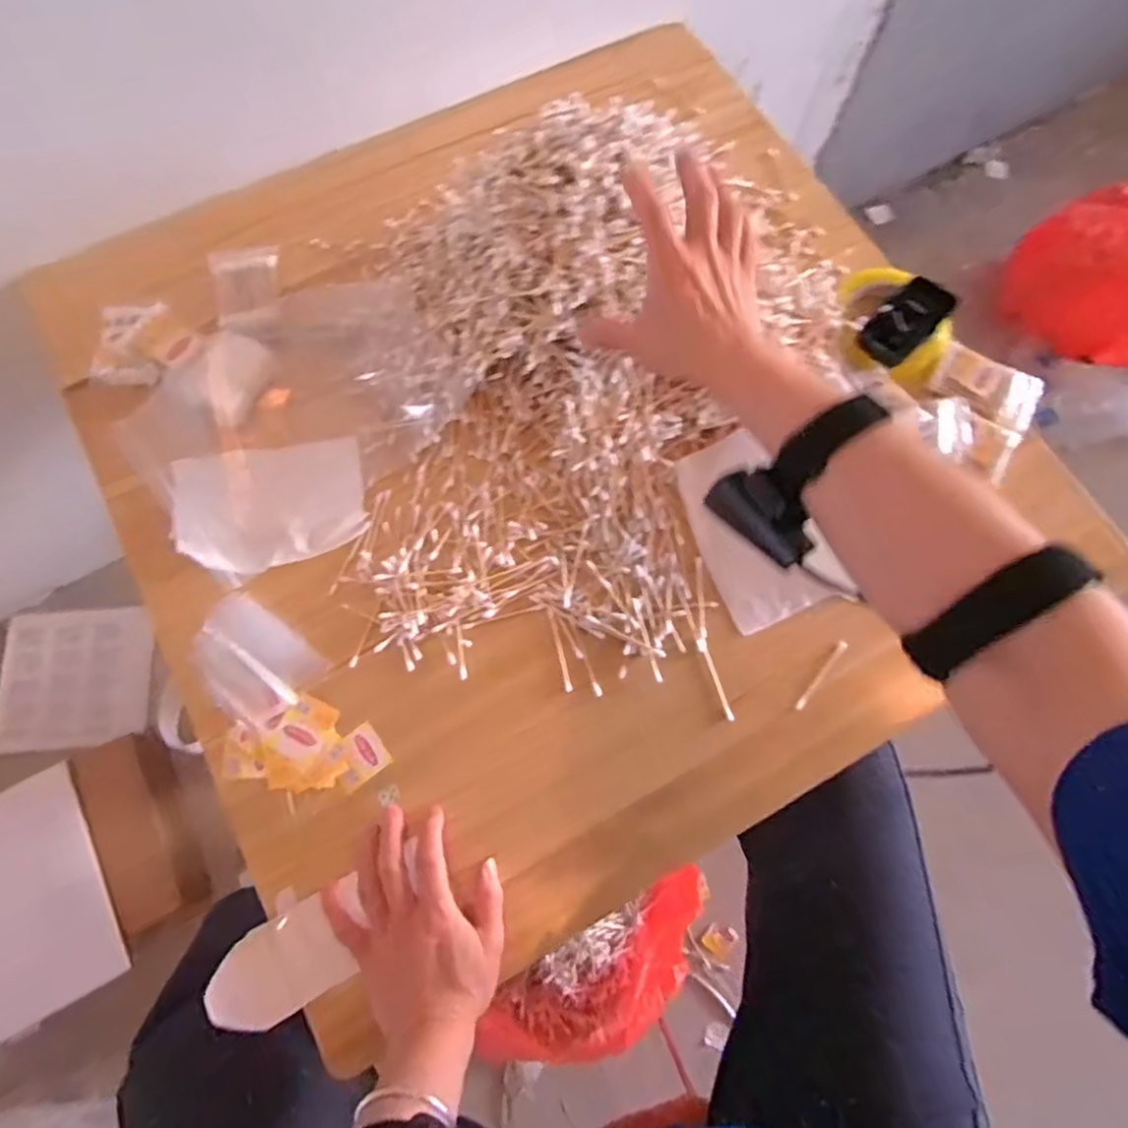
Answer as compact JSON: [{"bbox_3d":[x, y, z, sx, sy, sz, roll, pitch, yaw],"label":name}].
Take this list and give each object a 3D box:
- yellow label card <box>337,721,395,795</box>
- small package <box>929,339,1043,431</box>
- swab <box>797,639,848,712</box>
[{"bbox_3d":[-0.172,0.162,0.539,0.044,0.007,0.043,-36,76,-10],"label":"yellow label card"},{"bbox_3d":[0.407,-0.170,0.616,0.094,0.018,0.060,27,75,8],"label":"small package"},{"bbox_3d":[0.221,0.095,0.548,0.007,0.007,0.071,37,79,10],"label":"swab"}]

